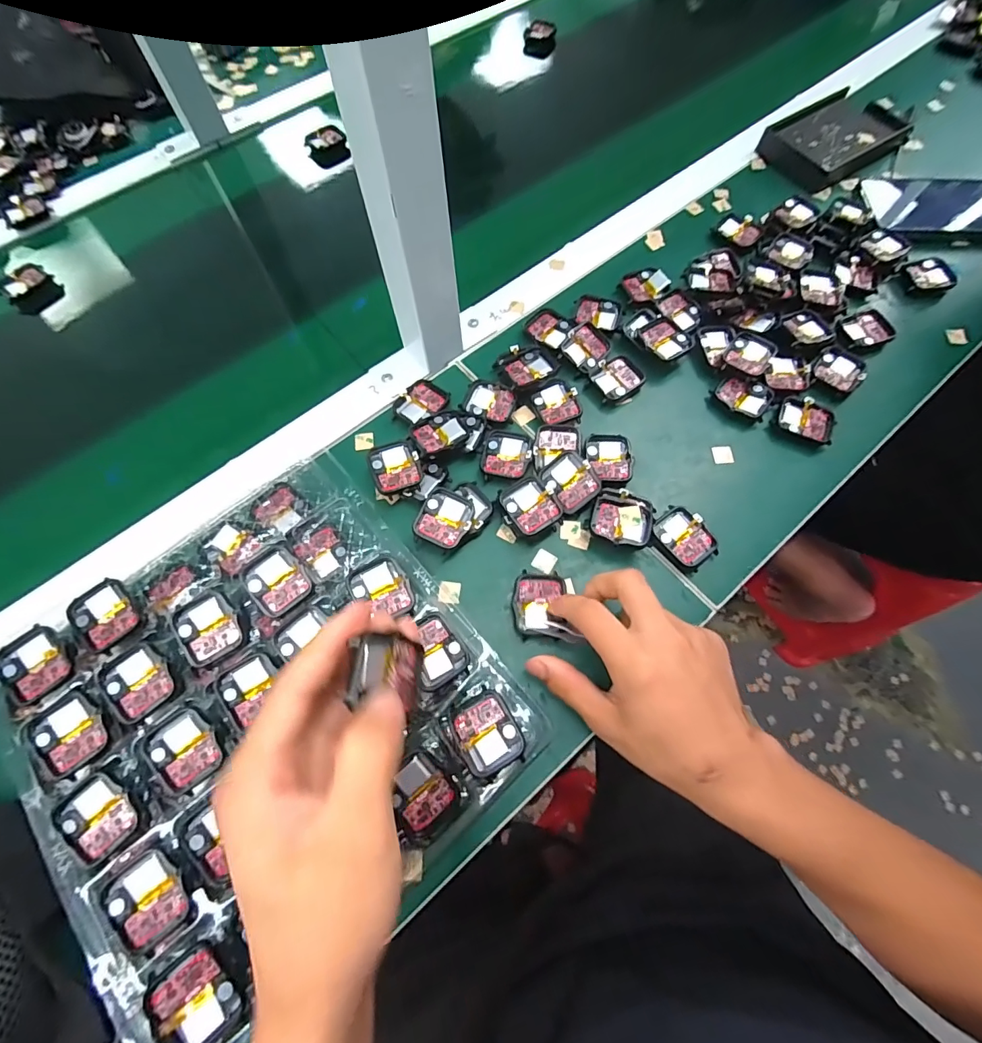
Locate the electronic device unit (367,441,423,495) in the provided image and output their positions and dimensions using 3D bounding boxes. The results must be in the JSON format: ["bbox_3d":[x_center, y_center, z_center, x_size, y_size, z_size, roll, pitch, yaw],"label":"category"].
[{"bbox_3d":[-0.075,-0.043,0.366,0.037,0.007,0.042,-19,69,-6],"label":"electronic device unit"}]

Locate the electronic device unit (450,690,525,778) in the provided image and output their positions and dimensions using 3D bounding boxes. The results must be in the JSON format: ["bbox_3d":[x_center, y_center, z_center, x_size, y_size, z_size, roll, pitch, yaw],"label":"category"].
[{"bbox_3d":[-0.003,0.130,0.286,0.037,0.007,0.042,-28,70,-10],"label":"electronic device unit"}]

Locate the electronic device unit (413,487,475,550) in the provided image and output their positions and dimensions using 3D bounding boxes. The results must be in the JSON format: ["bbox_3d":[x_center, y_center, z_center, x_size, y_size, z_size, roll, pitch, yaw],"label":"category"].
[{"bbox_3d":[-0.034,-0.002,0.349,0.038,0.009,0.045,21,70,9],"label":"electronic device unit"}]

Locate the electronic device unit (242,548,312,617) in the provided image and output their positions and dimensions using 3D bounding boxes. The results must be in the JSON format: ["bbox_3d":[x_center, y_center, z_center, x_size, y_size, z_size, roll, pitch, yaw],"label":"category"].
[{"bbox_3d":[-0.148,0.042,0.323,0.035,0.015,0.039,-37,72,-13],"label":"electronic device unit"}]

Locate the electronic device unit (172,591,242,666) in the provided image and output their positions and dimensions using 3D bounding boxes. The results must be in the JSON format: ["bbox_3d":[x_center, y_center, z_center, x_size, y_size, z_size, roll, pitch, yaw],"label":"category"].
[{"bbox_3d":[-0.190,0.071,0.310,0.035,0.008,0.039,-35,71,-12],"label":"electronic device unit"}]

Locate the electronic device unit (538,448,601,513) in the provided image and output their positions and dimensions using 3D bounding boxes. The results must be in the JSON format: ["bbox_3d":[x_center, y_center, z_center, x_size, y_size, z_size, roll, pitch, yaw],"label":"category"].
[{"bbox_3d":[0.060,-0.031,0.356,0.035,0.015,0.042,-31,70,-11],"label":"electronic device unit"}]

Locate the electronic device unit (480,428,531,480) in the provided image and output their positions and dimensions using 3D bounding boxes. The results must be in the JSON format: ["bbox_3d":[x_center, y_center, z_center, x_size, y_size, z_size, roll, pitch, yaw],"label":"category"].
[{"bbox_3d":[0.013,-0.055,0.375,0.039,0.007,0.041,4,68,3],"label":"electronic device unit"}]

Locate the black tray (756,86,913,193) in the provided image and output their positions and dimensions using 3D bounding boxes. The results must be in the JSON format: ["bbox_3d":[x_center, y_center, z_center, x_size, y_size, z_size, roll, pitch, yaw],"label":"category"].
[{"bbox_3d":[0.382,-0.428,0.514,0.170,0.018,0.098,-35,71,-12],"label":"black tray"}]

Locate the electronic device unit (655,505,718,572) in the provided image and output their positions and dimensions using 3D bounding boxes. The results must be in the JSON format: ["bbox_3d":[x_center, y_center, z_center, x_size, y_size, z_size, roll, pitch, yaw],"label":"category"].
[{"bbox_3d":[0.145,0.012,0.349,0.037,0.009,0.046,-36,71,-13],"label":"electronic device unit"}]

